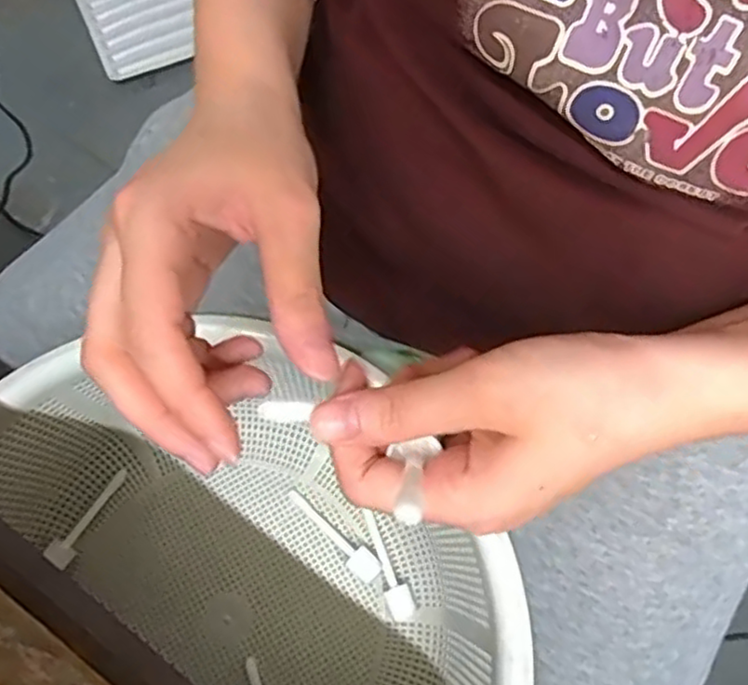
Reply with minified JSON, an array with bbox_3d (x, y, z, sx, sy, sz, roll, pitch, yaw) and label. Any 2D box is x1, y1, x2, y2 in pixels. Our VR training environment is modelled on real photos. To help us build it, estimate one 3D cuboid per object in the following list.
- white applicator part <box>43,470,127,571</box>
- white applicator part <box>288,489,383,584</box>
[{"bbox_3d":[-0.200,0.124,0.482,0.017,0.007,0.075,37,77,9],"label":"white applicator part"},{"bbox_3d":[-0.027,0.133,0.475,0.080,0.008,0.018,39,77,23],"label":"white applicator part"}]

